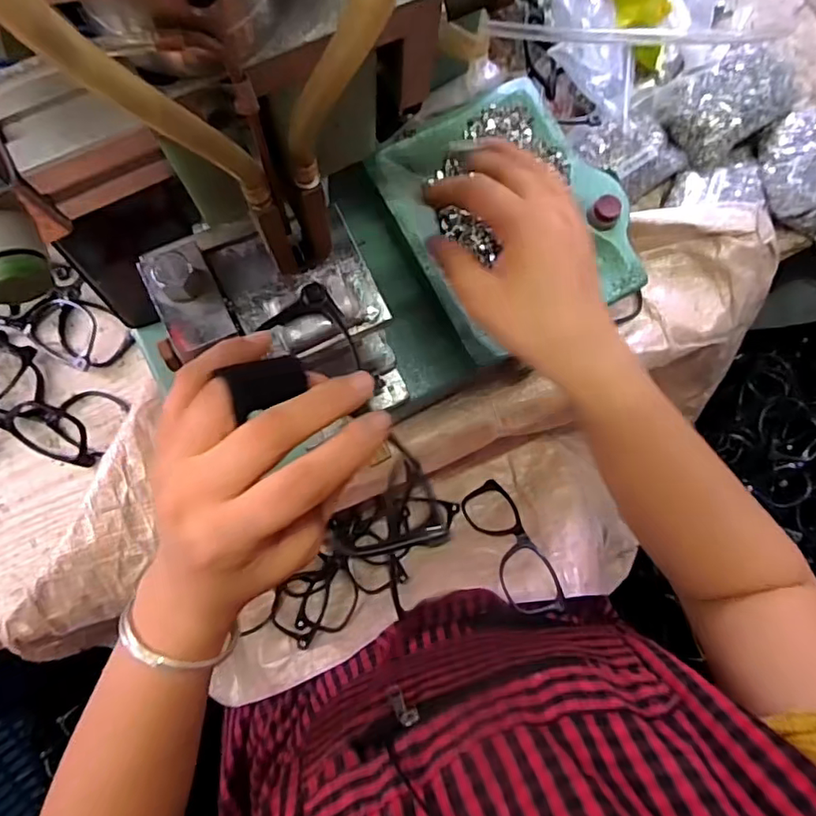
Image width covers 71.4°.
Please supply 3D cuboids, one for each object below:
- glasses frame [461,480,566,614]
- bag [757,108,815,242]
[{"bbox_3d":[0.098,0.132,0.552,0.051,0.030,0.154,-21,44,-6],"label":"glasses frame"},{"bbox_3d":[0.404,-0.240,0.580,0.105,0.047,0.142,3,82,-3],"label":"bag"}]

